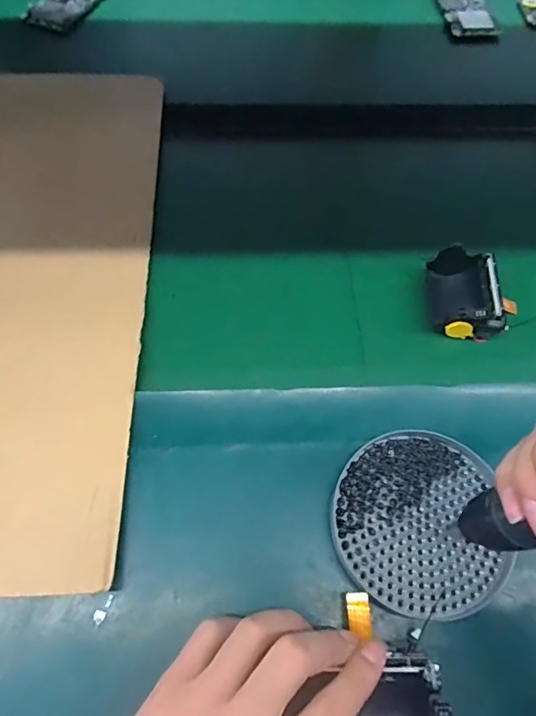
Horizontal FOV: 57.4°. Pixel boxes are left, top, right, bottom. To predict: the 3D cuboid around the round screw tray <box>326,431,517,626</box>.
[{"bbox_3d":[0.097,0.105,0.320,0.105,0.005,0.113,1,61,-3],"label":"round screw tray"}]

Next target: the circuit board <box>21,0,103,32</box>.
[{"bbox_3d":[-0.245,-0.450,0.612,0.073,0.007,0.114,22,62,8],"label":"circuit board"}]

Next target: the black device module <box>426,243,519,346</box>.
[{"bbox_3d":[0.164,-0.055,0.400,0.057,0.033,0.071,5,61,-1],"label":"black device module"}]

